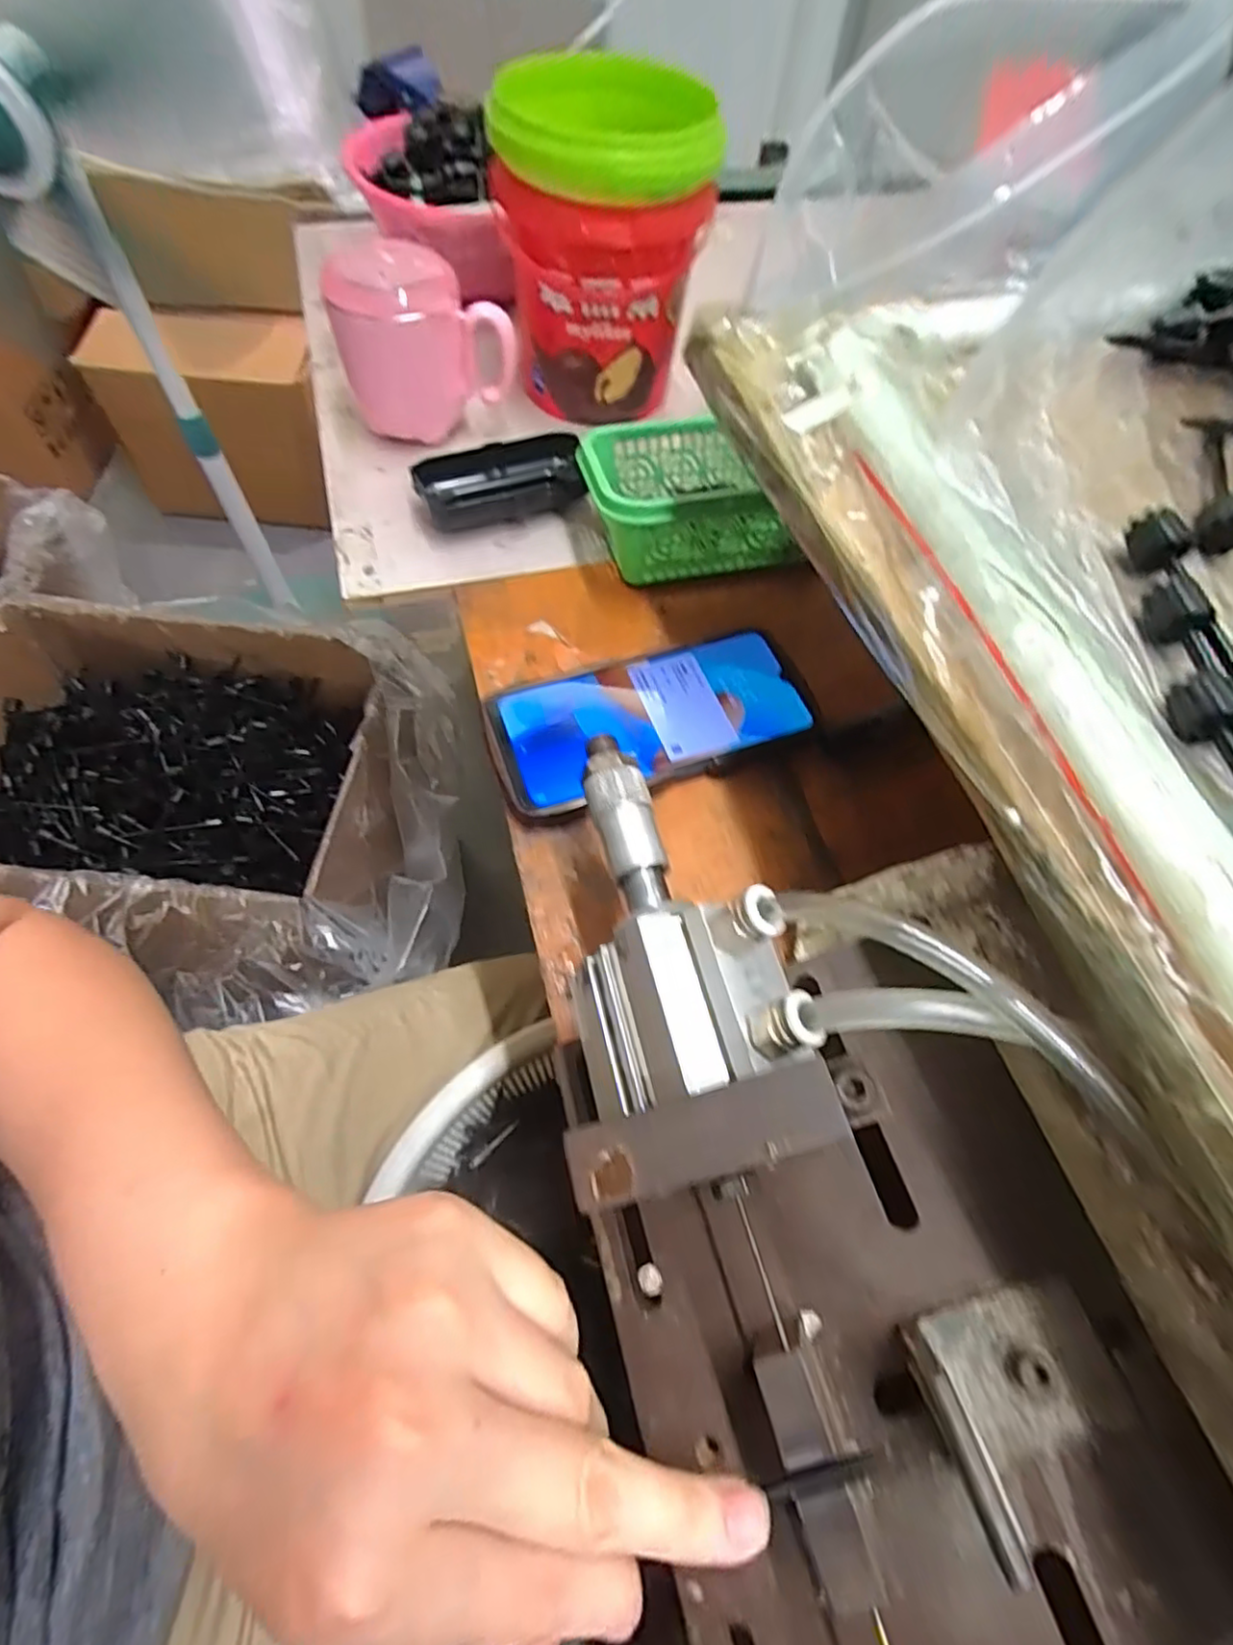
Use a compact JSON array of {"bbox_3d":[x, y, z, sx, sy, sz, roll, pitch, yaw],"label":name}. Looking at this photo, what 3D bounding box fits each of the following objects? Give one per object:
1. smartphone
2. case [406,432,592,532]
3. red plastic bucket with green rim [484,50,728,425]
[{"bbox_3d":[0.018,-0.056,0.340,0.161,0.014,0.074,-18,65,-13],"label":"smartphone"},{"bbox_3d":[-0.072,-0.217,0.423,0.107,0.023,0.052,-16,64,-12],"label":"case"},{"bbox_3d":[-0.012,-0.376,0.436,0.129,0.151,0.137,-6,62,-7],"label":"red plastic bucket with green rim"}]

